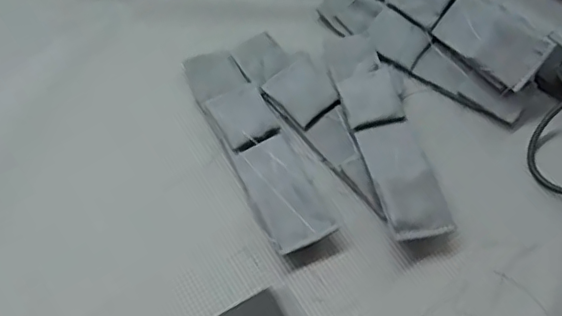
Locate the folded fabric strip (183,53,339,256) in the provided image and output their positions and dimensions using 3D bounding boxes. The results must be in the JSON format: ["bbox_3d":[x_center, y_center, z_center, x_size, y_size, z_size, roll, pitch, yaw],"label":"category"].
[{"bbox_3d":[-0.021,-0.013,0.446,0.048,0.016,0.192,-23,62,-15],"label":"folded fabric strip"}]

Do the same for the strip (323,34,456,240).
[{"bbox_3d":[0.080,-0.029,0.450,0.049,0.028,0.201,-11,60,-8],"label":"strip"}]

